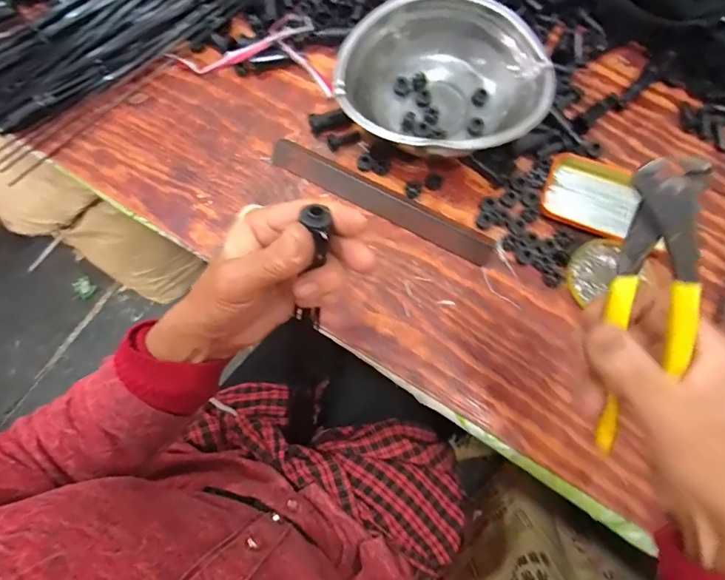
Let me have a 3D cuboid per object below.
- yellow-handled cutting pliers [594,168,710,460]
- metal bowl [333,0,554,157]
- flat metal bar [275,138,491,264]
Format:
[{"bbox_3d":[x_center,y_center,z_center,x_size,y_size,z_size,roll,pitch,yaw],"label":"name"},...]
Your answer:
[{"bbox_3d":[0.149,0.015,0.225,0.034,0.024,0.159,2,109,2],"label":"yellow-handled cutting pliers"},{"bbox_3d":[0.088,-0.212,0.453,0.189,0.081,0.191,0,74,2],"label":"metal bowl"},{"bbox_3d":[0.020,-0.099,0.465,0.264,0.011,0.034,28,76,9],"label":"flat metal bar"}]

